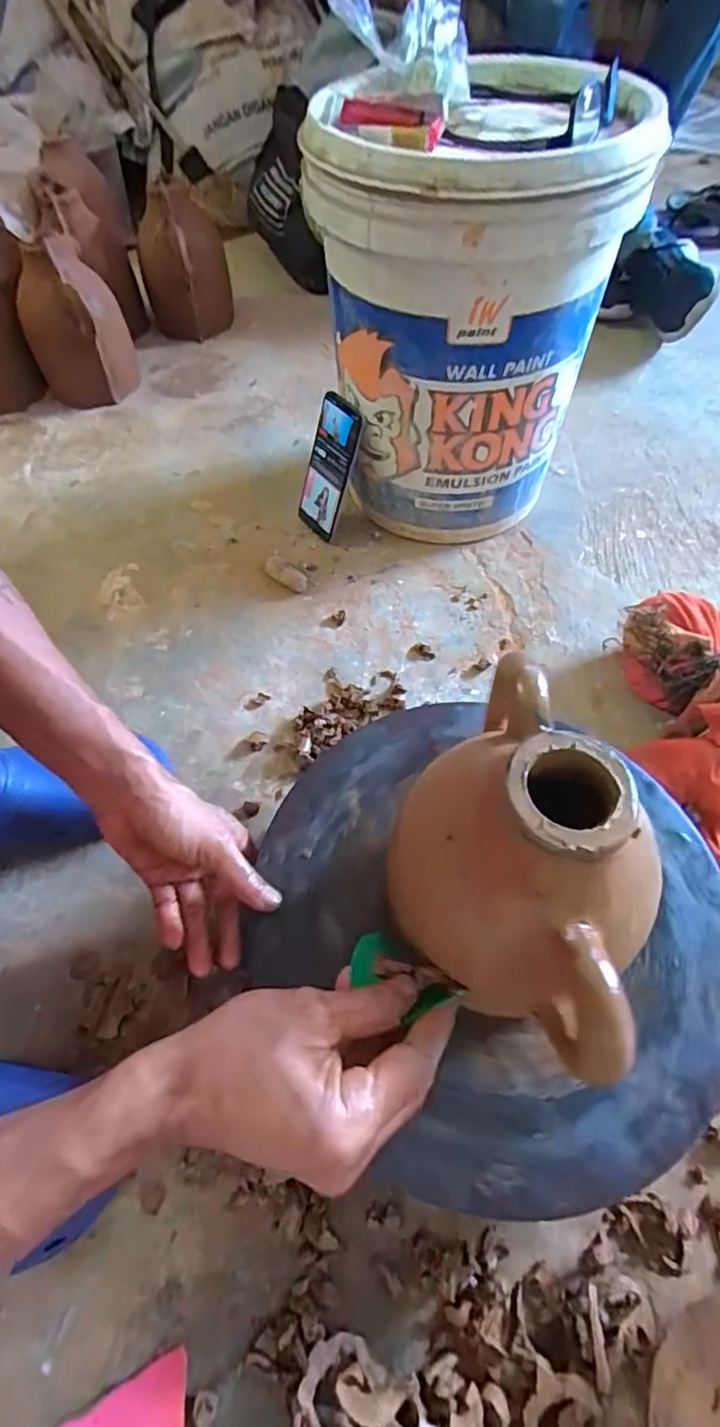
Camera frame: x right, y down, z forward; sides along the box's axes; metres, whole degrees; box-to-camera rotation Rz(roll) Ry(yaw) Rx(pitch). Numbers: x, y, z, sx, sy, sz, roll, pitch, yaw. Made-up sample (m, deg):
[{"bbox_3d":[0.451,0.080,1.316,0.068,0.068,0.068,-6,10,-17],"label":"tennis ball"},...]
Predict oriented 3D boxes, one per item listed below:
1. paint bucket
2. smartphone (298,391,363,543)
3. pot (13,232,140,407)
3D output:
[{"bbox_3d":[0.111,-0.435,0.653,0.298,0.372,0.302,-1,59,1],"label":"paint bucket"},{"bbox_3d":[-0.040,-0.305,0.714,0.072,0.161,0.011,39,42,22],"label":"smartphone"},{"bbox_3d":[-0.440,-0.598,0.874,0.148,0.191,0.125,-20,60,-10],"label":"pot"}]

